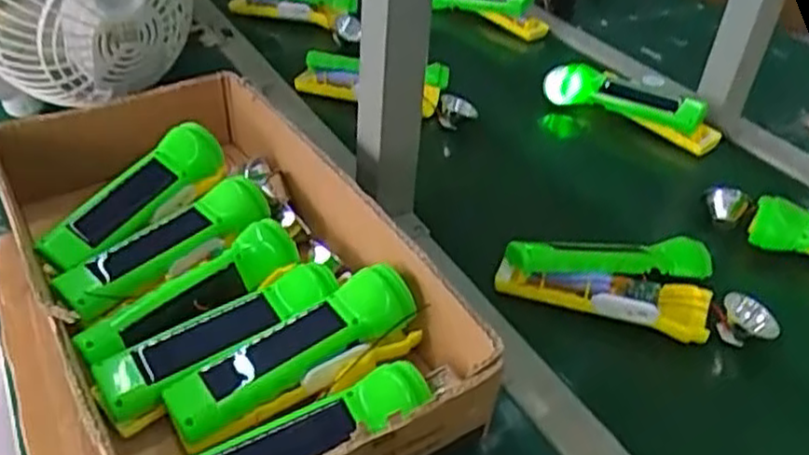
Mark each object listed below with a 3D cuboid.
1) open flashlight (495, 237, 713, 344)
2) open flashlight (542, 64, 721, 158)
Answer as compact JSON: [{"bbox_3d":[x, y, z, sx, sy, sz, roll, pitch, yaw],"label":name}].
[{"bbox_3d":[0.157,0.035,0.582,0.166,0.043,0.092,10,36,5],"label":"open flashlight"},{"bbox_3d":[0.252,-0.139,0.823,0.196,0.039,0.073,25,43,24],"label":"open flashlight"}]

